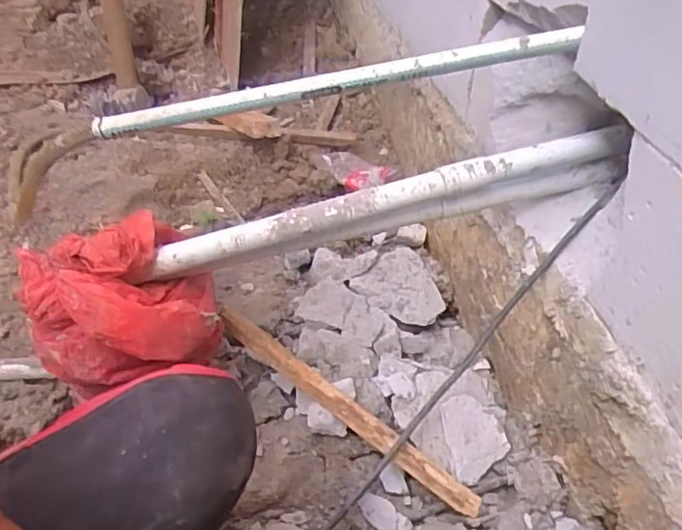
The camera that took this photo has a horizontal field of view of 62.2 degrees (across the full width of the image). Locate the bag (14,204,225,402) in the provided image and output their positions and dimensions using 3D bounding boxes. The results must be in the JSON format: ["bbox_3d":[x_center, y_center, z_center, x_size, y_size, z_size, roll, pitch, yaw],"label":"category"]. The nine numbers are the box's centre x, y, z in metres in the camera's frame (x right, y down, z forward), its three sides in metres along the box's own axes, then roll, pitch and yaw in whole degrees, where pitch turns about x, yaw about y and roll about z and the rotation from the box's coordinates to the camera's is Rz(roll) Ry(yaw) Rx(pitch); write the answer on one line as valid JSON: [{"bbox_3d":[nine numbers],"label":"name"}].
[{"bbox_3d":[-0.231,0.037,0.602,0.192,0.124,0.159,-17,46,-19],"label":"bag"}]

